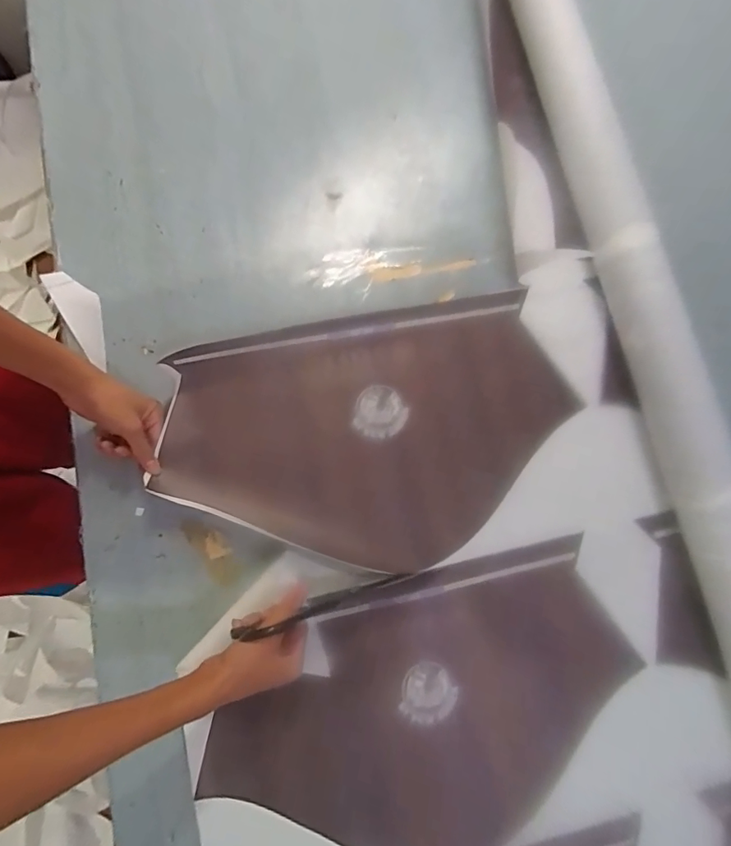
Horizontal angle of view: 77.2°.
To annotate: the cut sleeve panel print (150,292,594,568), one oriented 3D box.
[{"bbox_3d":[0.018,0.013,0.564,0.492,0.020,0.305,-13,79,-10],"label":"cut sleeve panel print"}]

